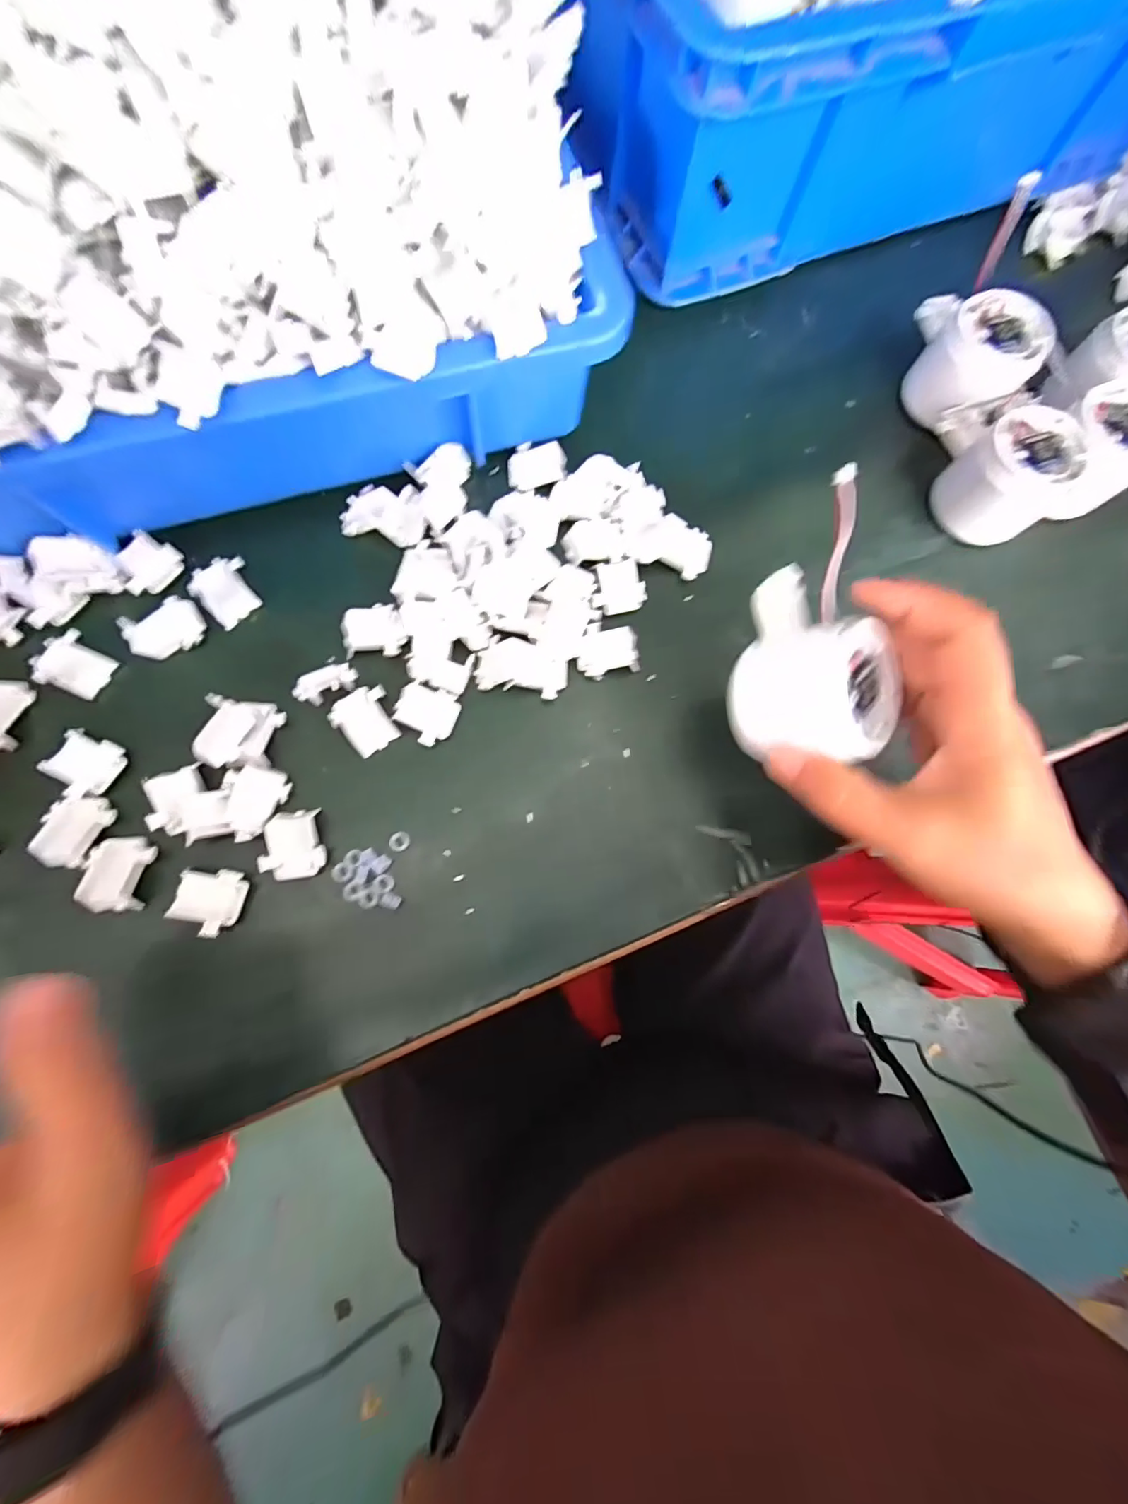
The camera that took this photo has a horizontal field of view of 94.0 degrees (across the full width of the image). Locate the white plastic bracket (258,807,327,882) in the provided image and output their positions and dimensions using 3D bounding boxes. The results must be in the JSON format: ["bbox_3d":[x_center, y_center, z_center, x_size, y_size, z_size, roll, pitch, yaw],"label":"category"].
[{"bbox_3d":[-0.136,0.046,0.264,0.029,0.010,0.034,-5,79,-5],"label":"white plastic bracket"}]

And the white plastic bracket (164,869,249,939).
[{"bbox_3d":[-0.172,0.072,0.255,0.029,0.011,0.030,17,78,0],"label":"white plastic bracket"}]

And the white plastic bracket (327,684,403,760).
[{"bbox_3d":[-0.105,-0.018,0.281,0.030,0.009,0.033,-41,84,-10],"label":"white plastic bracket"}]

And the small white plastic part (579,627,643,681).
[{"bbox_3d":[0.025,-0.056,0.298,0.035,0.007,0.024,-13,79,-6],"label":"small white plastic part"}]

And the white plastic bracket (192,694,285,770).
[{"bbox_3d":[-0.168,-0.010,0.273,0.034,0.014,0.037,13,78,-1],"label":"white plastic bracket"}]

